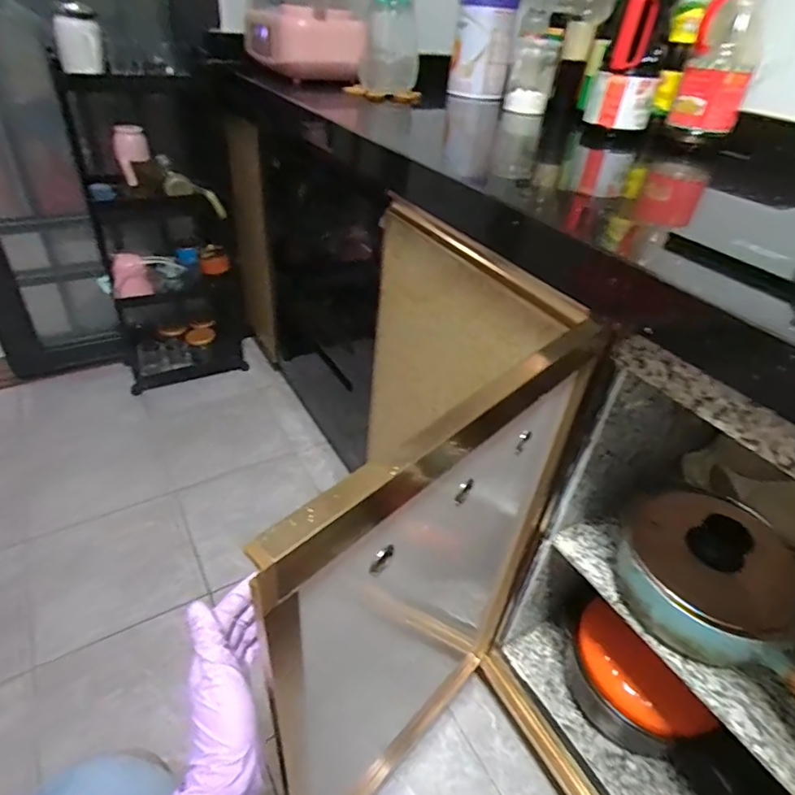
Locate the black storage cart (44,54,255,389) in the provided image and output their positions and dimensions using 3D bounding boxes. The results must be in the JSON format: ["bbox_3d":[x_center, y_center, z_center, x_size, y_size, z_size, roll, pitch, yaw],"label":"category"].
[{"bbox_3d":[-0.639,-0.458,1.440,0.332,0.774,0.365,-11,41,-21],"label":"black storage cart"}]

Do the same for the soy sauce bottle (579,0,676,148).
[{"bbox_3d":[0.388,-0.562,0.841,0.102,0.264,0.117,16,39,13],"label":"soy sauce bottle"}]

